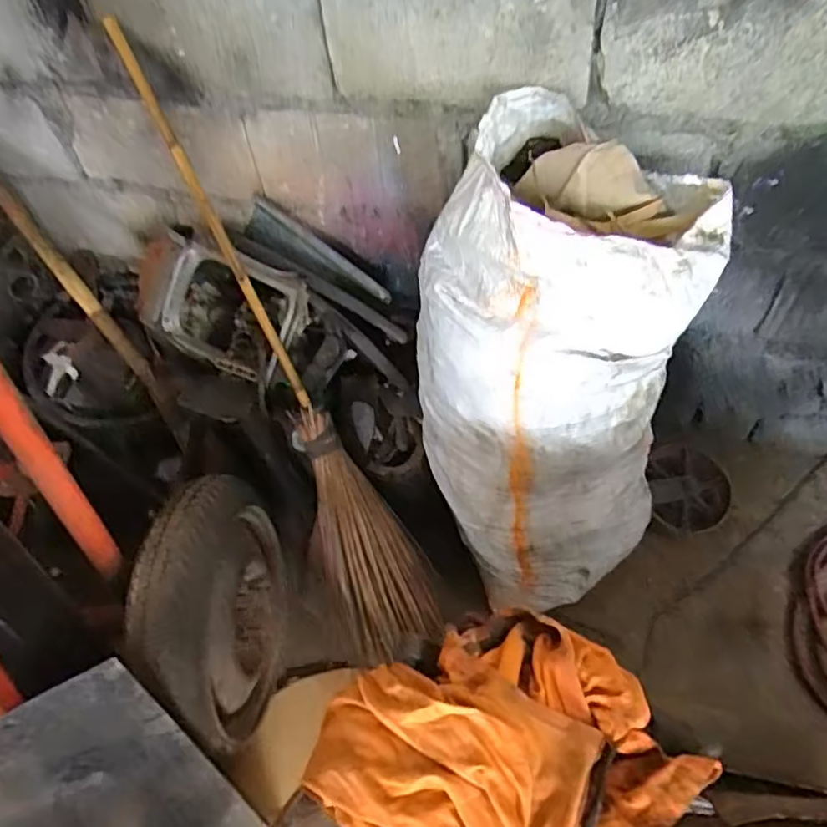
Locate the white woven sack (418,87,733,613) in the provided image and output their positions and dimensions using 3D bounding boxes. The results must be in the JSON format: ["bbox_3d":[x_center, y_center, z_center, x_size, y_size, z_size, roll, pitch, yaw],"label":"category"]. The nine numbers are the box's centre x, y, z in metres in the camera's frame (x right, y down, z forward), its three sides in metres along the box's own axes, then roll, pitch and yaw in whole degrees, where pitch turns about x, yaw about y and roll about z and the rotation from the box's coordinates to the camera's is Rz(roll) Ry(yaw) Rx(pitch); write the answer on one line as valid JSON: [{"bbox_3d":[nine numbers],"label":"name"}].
[{"bbox_3d":[0.242,-0.063,1.064,0.400,0.742,0.390,28,61,24],"label":"white woven sack"}]

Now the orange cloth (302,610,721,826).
[{"bbox_3d":[0.067,0.285,0.553,0.297,0.111,0.228,-25,55,-13],"label":"orange cloth"}]

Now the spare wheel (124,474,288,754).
[{"bbox_3d":[-0.330,0.326,1.089,0.120,0.392,0.424,0,53,5],"label":"spare wheel"}]

